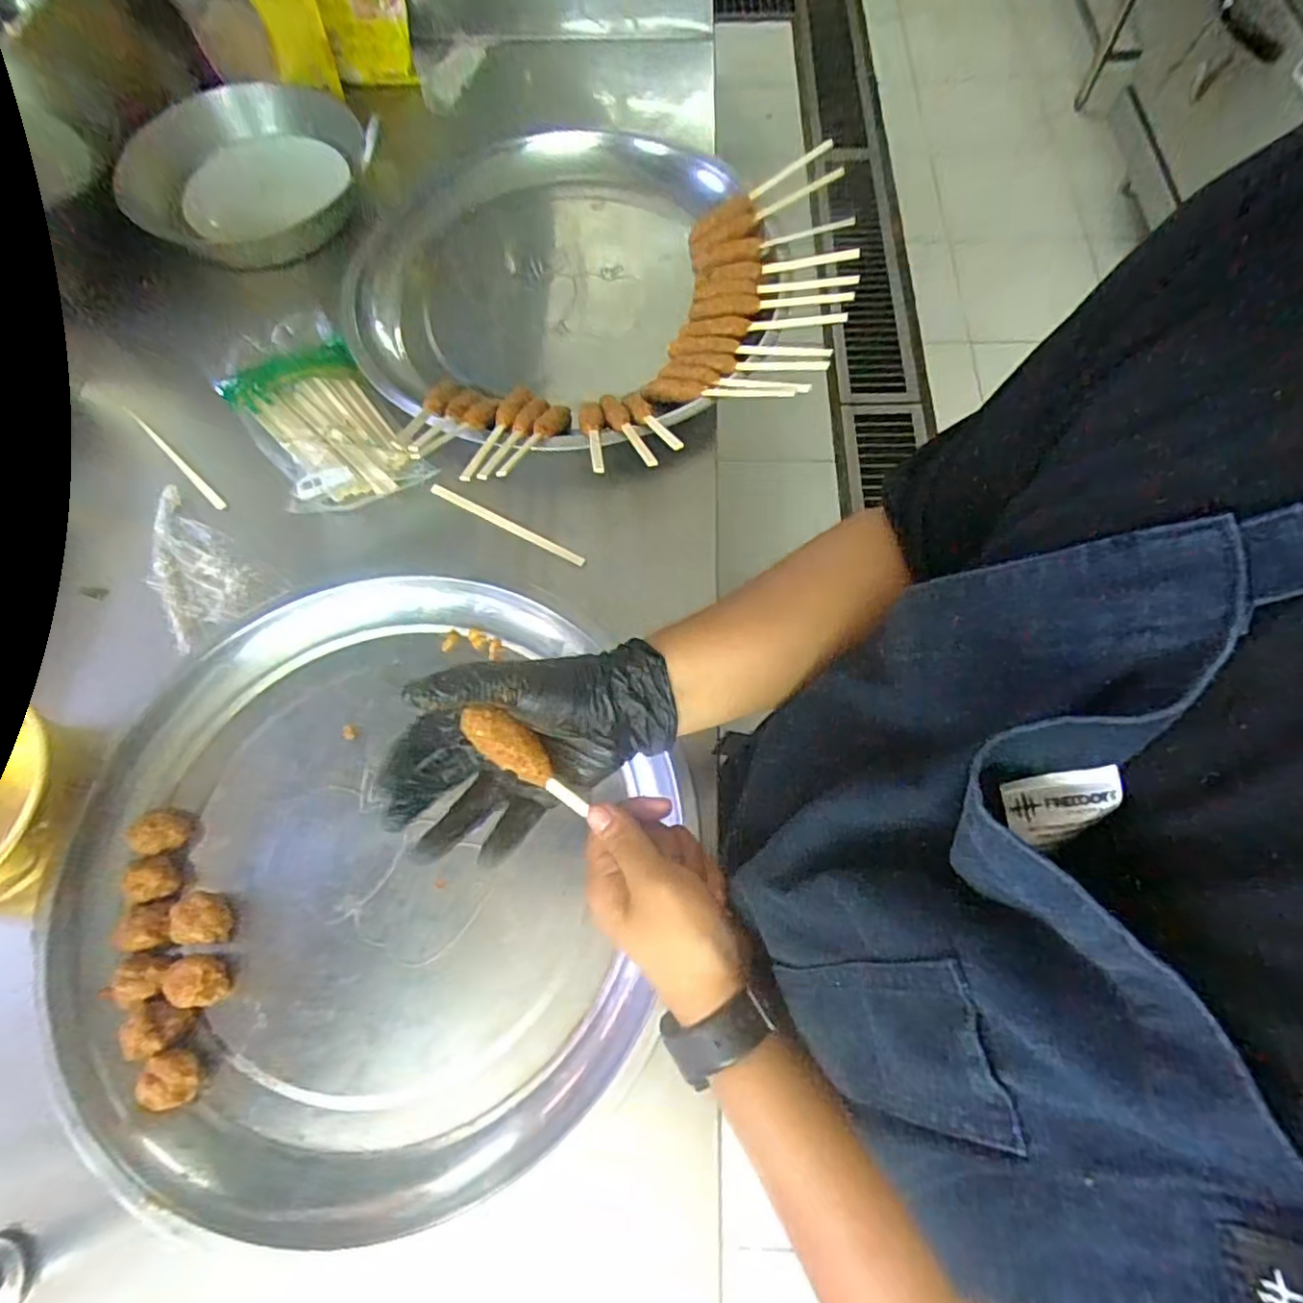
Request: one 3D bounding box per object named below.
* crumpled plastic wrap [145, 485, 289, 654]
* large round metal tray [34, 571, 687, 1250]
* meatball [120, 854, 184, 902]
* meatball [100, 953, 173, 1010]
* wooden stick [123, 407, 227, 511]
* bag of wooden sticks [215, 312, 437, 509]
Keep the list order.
[{"bbox_3d":[-0.436,-0.091,0.638,0.097,0.014,0.173,-35,71,-12],"label":"crumpled plastic wrap"},{"bbox_3d":[-0.212,0.162,0.516,0.456,0.042,0.464,8,68,5],"label":"large round metal tray"},{"bbox_3d":[-0.385,0.175,0.512,0.026,0.029,0.033,5,68,4],"label":"meatball"},{"bbox_3d":[-0.375,0.242,0.488,0.039,0.029,0.031,13,69,7],"label":"meatball"},{"bbox_3d":[-0.496,-0.203,0.687,0.182,0.012,0.010,41,75,17],"label":"wooden stick"},{"bbox_3d":[-0.348,-0.247,0.684,0.136,0.038,0.280,-35,71,-12],"label":"bag of wooden sticks"}]

